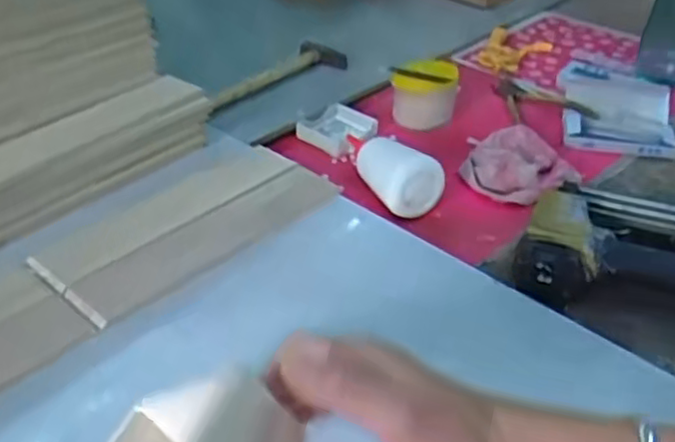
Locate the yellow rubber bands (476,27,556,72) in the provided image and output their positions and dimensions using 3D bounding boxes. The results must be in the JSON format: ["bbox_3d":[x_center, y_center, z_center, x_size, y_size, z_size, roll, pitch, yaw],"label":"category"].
[{"bbox_3d":[0.260,-0.256,0.998,0.092,0.023,0.151,15,38,18],"label":"yellow rubber bands"}]

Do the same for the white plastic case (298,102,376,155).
[{"bbox_3d":[-0.002,-0.111,0.825,0.078,0.030,0.071,23,41,27],"label":"white plastic case"}]

